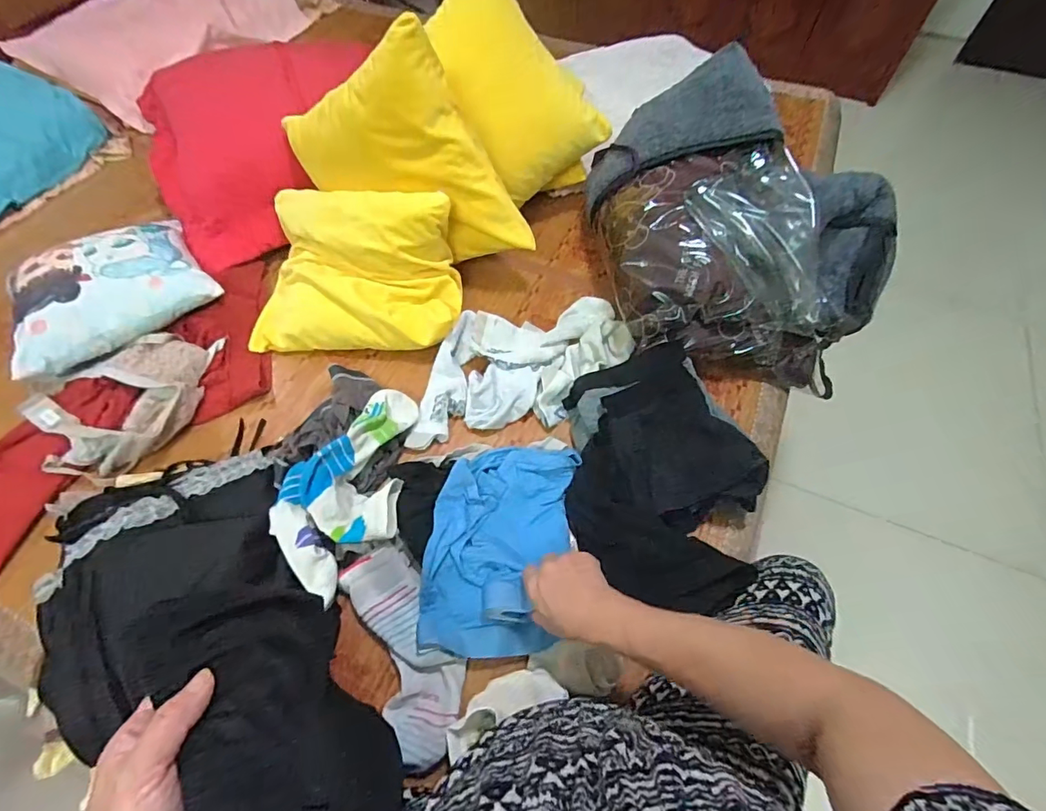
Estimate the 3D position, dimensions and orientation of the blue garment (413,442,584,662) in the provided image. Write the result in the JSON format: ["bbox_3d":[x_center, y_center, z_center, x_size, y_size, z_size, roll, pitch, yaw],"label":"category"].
[{"bbox_3d":[-0.029,0.171,0.618,0.173,0.057,0.266,6,60,4],"label":"blue garment"}]

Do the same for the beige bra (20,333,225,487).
[{"bbox_3d":[-0.615,-0.001,0.743,0.275,0.051,0.224,-16,61,-8],"label":"beige bra"}]

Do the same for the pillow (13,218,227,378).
[{"bbox_3d":[-0.695,-0.196,0.800,0.283,0.080,0.222,-35,65,-18],"label":"pillow"}]

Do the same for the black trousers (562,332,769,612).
[{"bbox_3d":[0.192,0.091,0.672,0.251,0.078,0.358,1,60,2],"label":"black trousers"}]

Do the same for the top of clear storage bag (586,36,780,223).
[{"bbox_3d":[0.237,-0.454,0.804,0.324,0.089,0.162,-14,51,38],"label":"top of clear storage bag"}]

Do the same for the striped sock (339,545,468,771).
[{"bbox_3d":[-0.136,0.289,0.575,0.093,0.036,0.234,-25,62,-13],"label":"striped sock"}]

